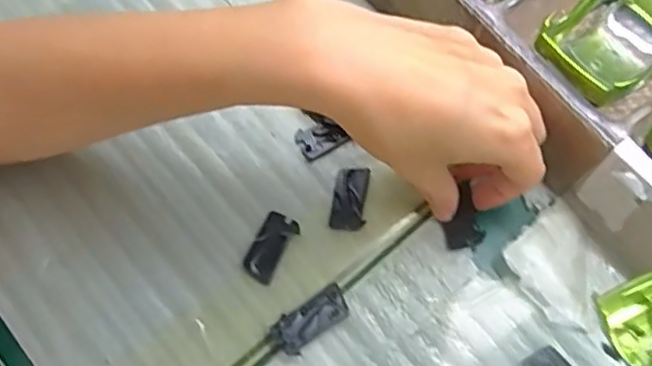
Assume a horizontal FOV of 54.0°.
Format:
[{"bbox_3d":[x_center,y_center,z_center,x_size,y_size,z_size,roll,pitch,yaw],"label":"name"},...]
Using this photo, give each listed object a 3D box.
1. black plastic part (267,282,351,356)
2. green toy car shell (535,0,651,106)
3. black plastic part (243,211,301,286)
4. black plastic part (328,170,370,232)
[{"bbox_3d":[-0.007,0.065,0.301,0.040,0.007,0.018,-35,73,-14],"label":"black plastic part"},{"bbox_3d":[0.162,-0.080,0.339,0.133,0.039,0.053,-29,68,-33],"label":"green toy car shell"},{"bbox_3d":[-0.027,0.032,0.315,0.018,0.004,0.033,29,71,10],"label":"black plastic part"},{"bbox_3d":[0.012,0.008,0.325,0.017,0.004,0.033,6,68,2],"label":"black plastic part"}]

